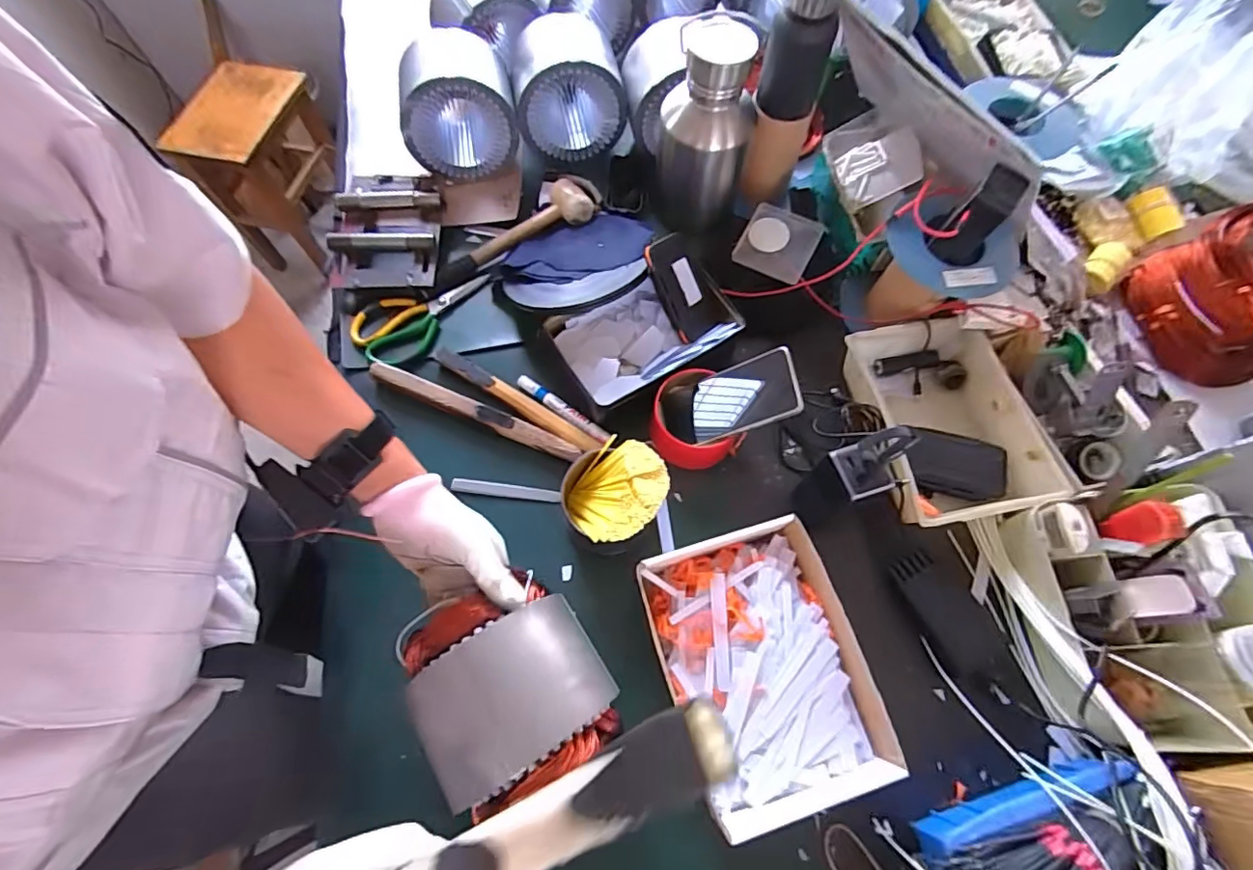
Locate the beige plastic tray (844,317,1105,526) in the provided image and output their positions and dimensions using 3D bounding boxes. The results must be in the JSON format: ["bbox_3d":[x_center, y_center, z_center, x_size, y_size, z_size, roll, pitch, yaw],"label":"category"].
[{"bbox_3d":[0.379,-0.019,0.639,0.188,0.057,0.245,-8,67,-3],"label":"beige plastic tray"}]

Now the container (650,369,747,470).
[{"bbox_3d":[0.077,-0.011,0.639,0.099,0.077,0.107,0,67,0],"label":"container"}]

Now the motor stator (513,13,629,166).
[{"bbox_3d":[-0.086,-0.507,0.775,0.145,0.128,0.145,-8,67,-3],"label":"motor stator"}]

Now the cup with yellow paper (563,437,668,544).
[{"bbox_3d":[-0.014,0.065,0.573,0.101,0.098,0.107,0,67,0],"label":"cup with yellow paper"}]

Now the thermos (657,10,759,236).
[{"bbox_3d":[0.097,-0.379,0.682,0.115,0.235,0.087,10,67,4],"label":"thermos"}]

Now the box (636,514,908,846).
[{"bbox_3d":[0.132,0.228,0.523,0.179,0.075,0.248,-16,68,-7],"label":"box"}]

